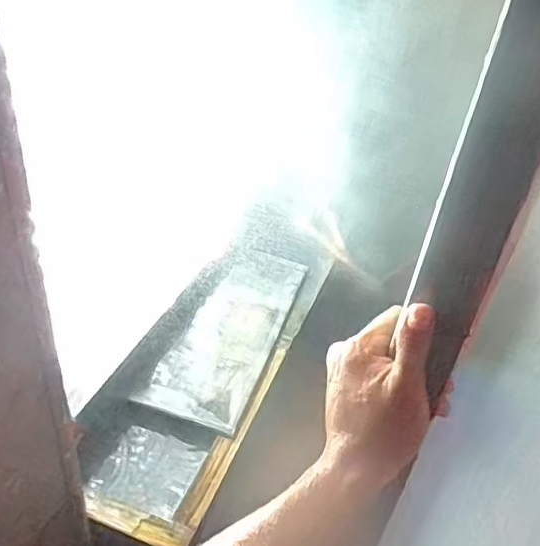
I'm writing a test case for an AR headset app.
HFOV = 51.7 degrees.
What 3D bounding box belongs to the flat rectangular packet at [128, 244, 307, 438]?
[{"bbox_3d":[-0.049,0.074,0.823,0.129,0.022,0.359,31,43,-3],"label":"flat rectangular packet"}]

